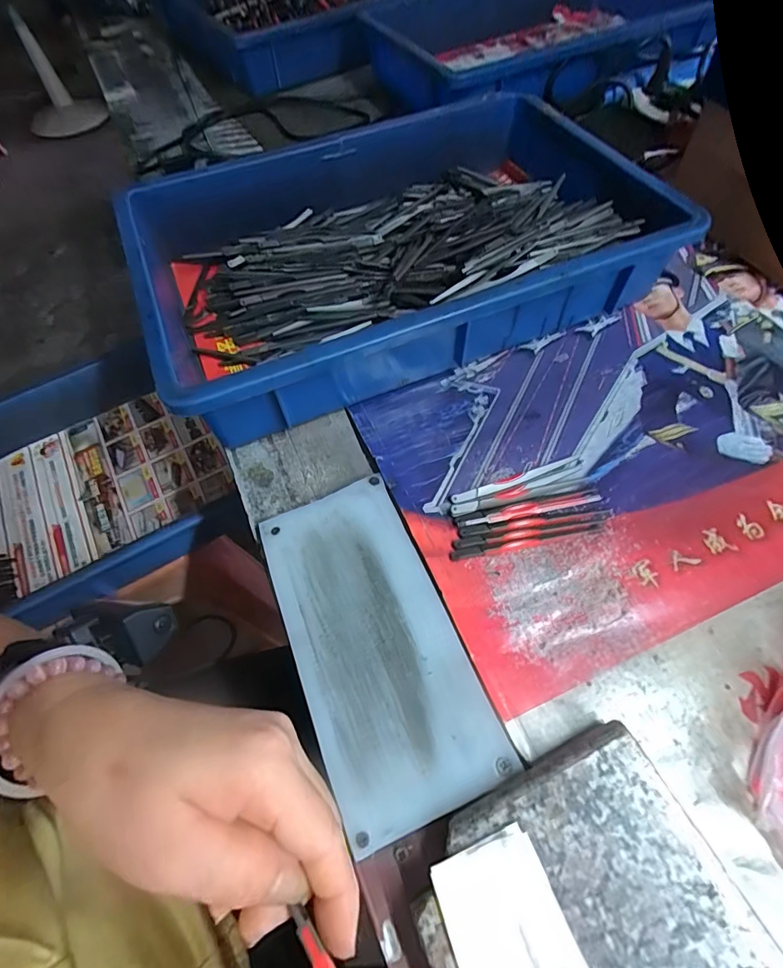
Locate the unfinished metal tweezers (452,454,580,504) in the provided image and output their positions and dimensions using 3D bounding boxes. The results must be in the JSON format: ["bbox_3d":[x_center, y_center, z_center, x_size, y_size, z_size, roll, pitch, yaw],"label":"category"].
[{"bbox_3d":[0.091,-0.004,0.333,0.102,0.004,0.010,-19,60,-9],"label":"unfinished metal tweezers"}]

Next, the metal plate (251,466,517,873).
[{"bbox_3d":[-0.013,0.090,0.281,0.093,0.007,0.194,-21,61,-10],"label":"metal plate"}]

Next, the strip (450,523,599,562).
[{"bbox_3d":[0.091,0.039,0.307,0.104,0.004,0.008,-10,59,-3],"label":"strip"}]

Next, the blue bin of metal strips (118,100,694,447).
[{"bbox_3d":[0.005,-0.216,0.420,0.434,0.074,0.291,-23,61,-11],"label":"blue bin of metal strips"}]

